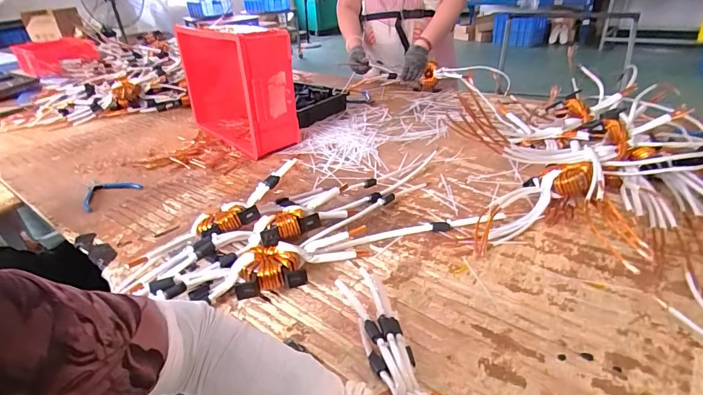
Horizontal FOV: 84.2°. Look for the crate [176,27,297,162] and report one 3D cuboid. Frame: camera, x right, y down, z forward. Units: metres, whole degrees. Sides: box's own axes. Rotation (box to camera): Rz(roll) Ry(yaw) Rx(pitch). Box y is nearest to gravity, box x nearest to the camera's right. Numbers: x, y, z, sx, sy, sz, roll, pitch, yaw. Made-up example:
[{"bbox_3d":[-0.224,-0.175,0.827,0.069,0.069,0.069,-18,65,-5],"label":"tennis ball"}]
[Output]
[{"bbox_3d":[-0.331,-0.319,1.094,0.155,0.285,0.429,-26,38,-32],"label":"crate"}]

